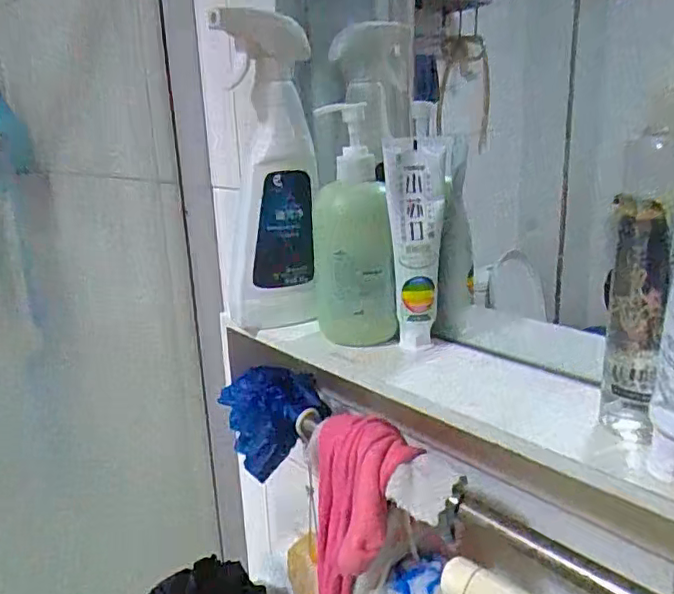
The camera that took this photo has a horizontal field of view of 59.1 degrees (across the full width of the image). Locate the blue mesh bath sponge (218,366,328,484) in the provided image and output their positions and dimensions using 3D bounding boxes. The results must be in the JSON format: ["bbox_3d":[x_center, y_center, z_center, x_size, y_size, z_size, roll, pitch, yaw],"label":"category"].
[{"bbox_3d":[-0.061,0.114,0.567,0.092,0.078,0.078,-6,17,-13],"label":"blue mesh bath sponge"}]

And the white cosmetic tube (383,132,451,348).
[{"bbox_3d":[0.063,-0.042,0.469,0.047,0.159,0.035,-1,16,4],"label":"white cosmetic tube"}]

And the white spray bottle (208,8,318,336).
[{"bbox_3d":[-0.063,-0.107,0.539,0.085,0.255,0.082,-4,16,-5],"label":"white spray bottle"}]

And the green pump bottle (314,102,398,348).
[{"bbox_3d":[0.012,-0.056,0.483,0.061,0.185,0.058,-2,16,0],"label":"green pump bottle"}]

